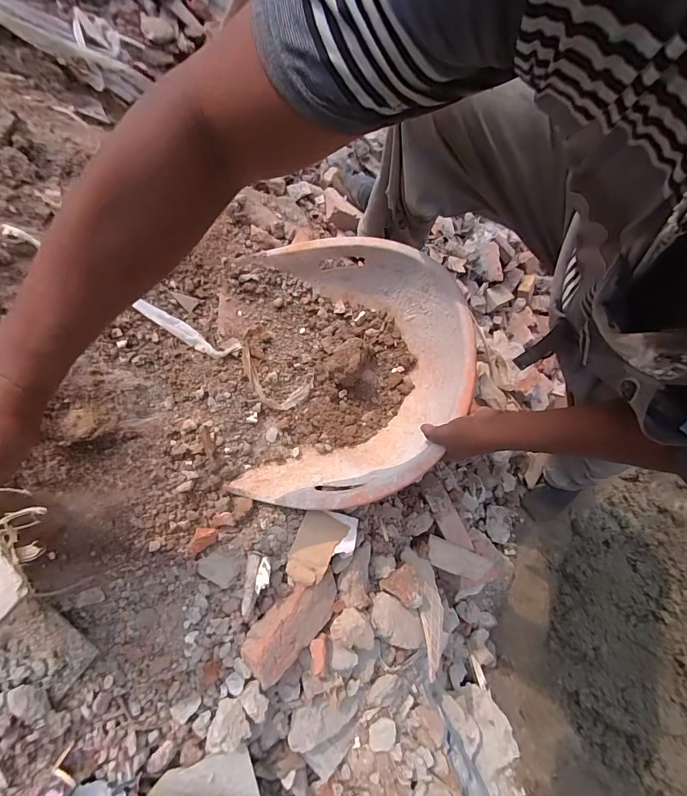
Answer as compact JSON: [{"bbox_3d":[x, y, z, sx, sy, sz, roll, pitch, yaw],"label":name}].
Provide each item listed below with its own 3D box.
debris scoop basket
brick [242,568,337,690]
[{"bbox_3d":[0.025,-0.043,0.646,0.331,0.146,0.437,7,80,1],"label":"debris scoop basket"},{"bbox_3d":[-0.062,0.307,0.537,0.157,0.043,0.074,-28,79,-42],"label":"brick"}]

